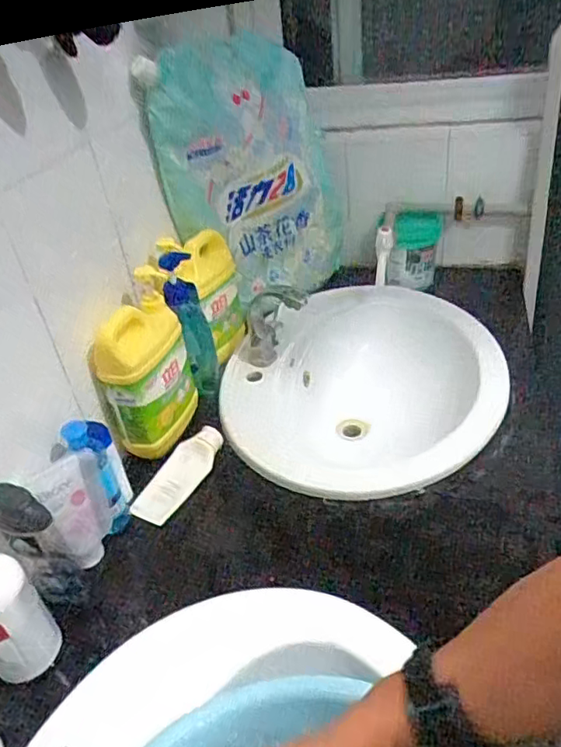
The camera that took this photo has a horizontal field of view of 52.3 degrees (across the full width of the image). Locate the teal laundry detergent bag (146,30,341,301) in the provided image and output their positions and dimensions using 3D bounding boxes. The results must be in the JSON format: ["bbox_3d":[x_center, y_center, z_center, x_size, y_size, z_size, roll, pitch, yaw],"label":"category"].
[{"bbox_3d":[-0.027,-0.337,1.019,0.390,0.466,0.090,-34,36,-30],"label":"teal laundry detergent bag"}]

